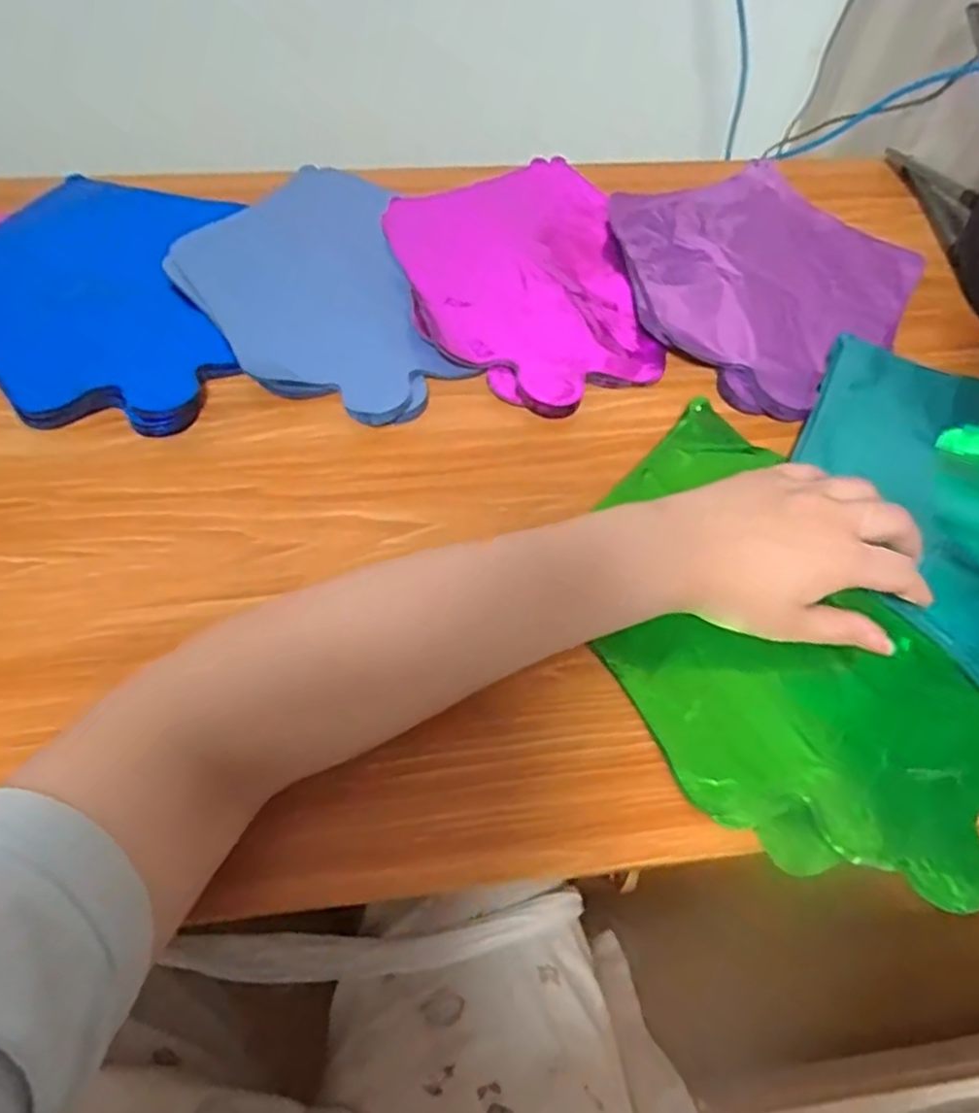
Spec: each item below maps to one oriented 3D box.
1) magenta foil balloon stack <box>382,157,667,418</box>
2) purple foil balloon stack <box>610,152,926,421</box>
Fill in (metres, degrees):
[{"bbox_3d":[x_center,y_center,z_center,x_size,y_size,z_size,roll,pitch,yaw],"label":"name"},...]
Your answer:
[{"bbox_3d":[0.023,-0.212,0.529,0.168,0.014,0.258,-12,63,-10],"label":"magenta foil balloon stack"},{"bbox_3d":[0.196,-0.221,0.547,0.219,0.017,0.228,41,67,17],"label":"purple foil balloon stack"}]

